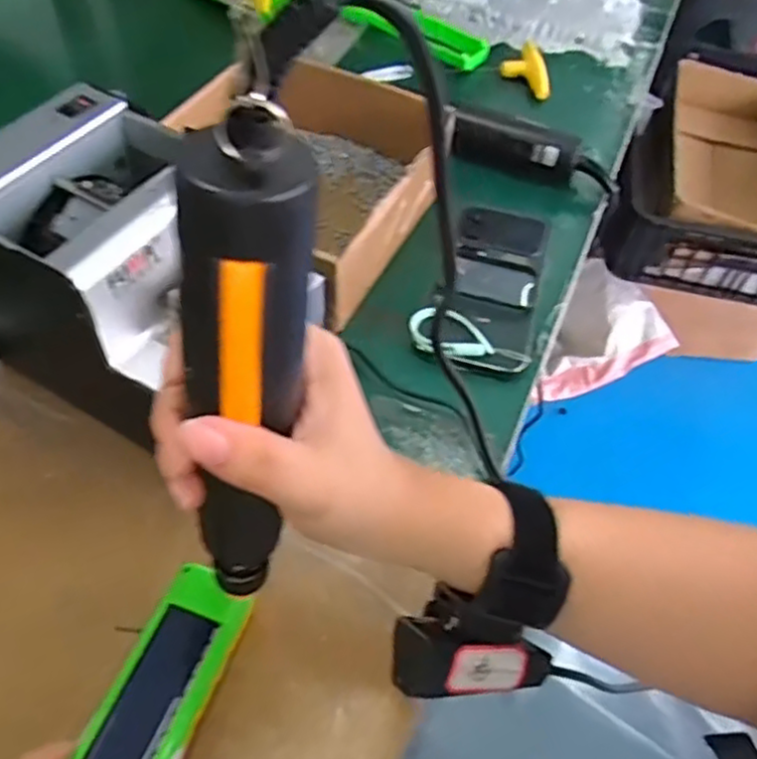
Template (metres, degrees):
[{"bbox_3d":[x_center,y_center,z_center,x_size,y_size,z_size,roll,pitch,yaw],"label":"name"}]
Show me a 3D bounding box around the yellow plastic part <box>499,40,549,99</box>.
[{"bbox_3d":[0.146,-0.316,0.724,0.044,0.019,0.094,3,53,-1],"label":"yellow plastic part"}]

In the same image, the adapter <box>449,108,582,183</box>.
[{"bbox_3d":[0.117,-0.201,0.624,0.107,0.038,0.033,20,55,12],"label":"adapter"}]

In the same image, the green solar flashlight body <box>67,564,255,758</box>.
[{"bbox_3d":[-0.105,0.156,0.334,0.039,0.033,0.135,14,48,10],"label":"green solar flashlight body"}]

